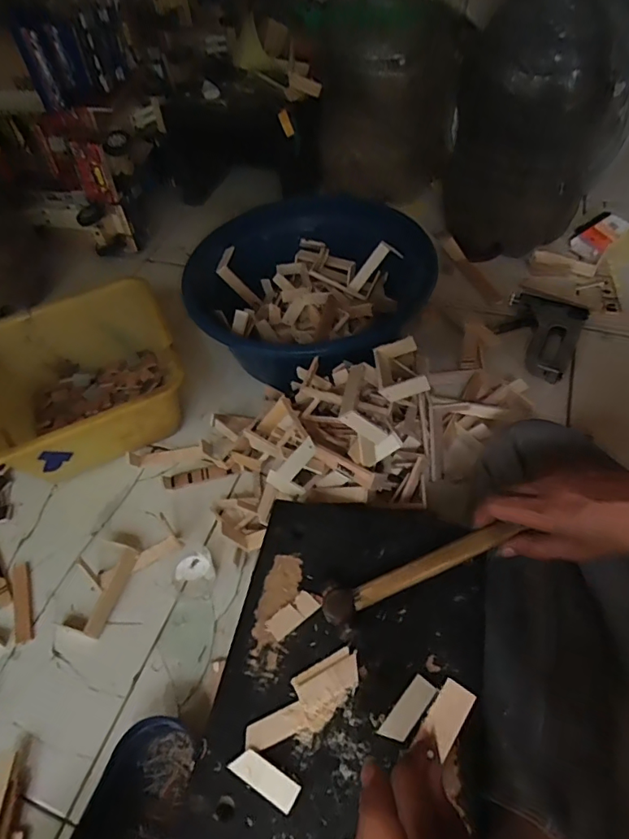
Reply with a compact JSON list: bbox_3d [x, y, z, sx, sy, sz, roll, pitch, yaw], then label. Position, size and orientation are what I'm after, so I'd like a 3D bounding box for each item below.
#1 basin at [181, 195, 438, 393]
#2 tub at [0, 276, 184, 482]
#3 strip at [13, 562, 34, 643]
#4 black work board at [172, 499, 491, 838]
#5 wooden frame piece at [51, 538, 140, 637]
[{"bbox_3d":[-0.030,-0.193,0.784,0.327,0.160,0.322,-3,51,4],"label":"basin"},{"bbox_3d":[-0.326,-0.051,0.737,0.257,0.130,0.249,-22,53,-11],"label":"tub"},{"bbox_3d":[-0.351,0.216,0.617,0.019,0.004,0.100,-21,52,-11],"label":"strip"},{"bbox_3d":[0.028,0.193,0.413,0.198,0.028,0.283,8,53,12],"label":"black work board"},{"bbox_3d":[-0.254,0.192,0.605,0.061,0.020,0.113,13,54,16],"label":"wooden frame piece"}]

